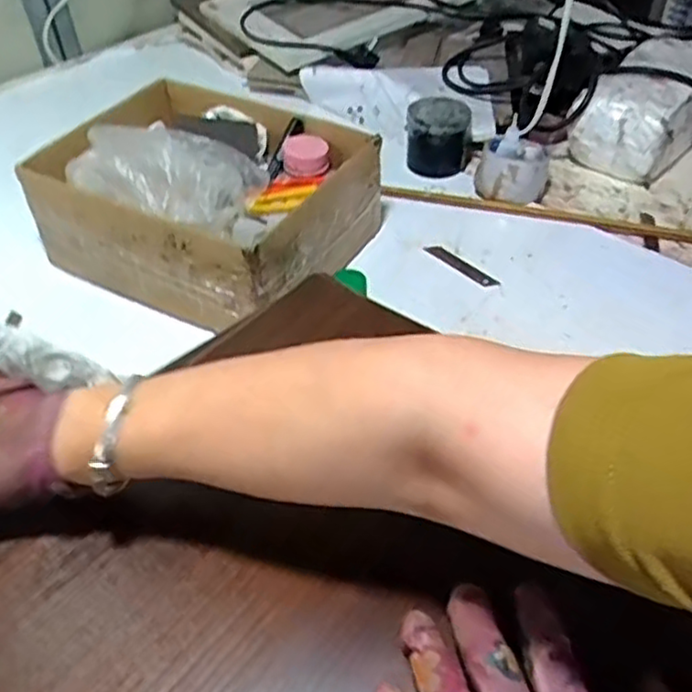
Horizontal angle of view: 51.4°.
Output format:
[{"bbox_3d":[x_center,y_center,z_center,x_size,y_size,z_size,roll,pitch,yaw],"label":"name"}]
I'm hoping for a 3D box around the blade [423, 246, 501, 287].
[{"bbox_3d":[0.131,-0.090,0.815,0.021,0.005,0.104,-27,46,-23],"label":"blade"}]

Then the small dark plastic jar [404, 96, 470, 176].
[{"bbox_3d":[0.124,-0.278,0.959,0.085,0.081,0.079,-1,44,1],"label":"small dark plastic jar"}]

